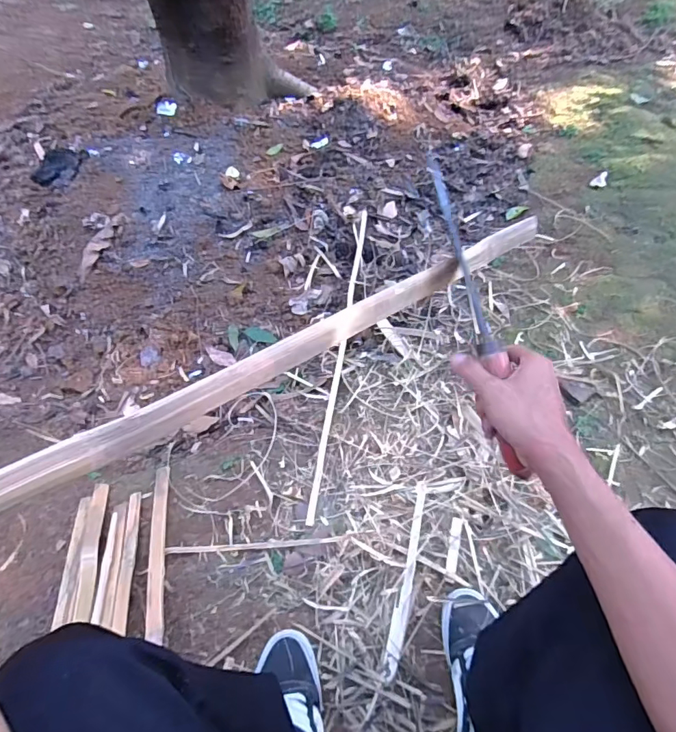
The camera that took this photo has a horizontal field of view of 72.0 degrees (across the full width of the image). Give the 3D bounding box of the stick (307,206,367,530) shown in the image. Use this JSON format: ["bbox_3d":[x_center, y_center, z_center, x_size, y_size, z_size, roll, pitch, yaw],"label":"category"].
[{"bbox_3d":[0.013,-0.076,1.088,0.018,0.018,0.881,5,55,7],"label":"stick"}]

